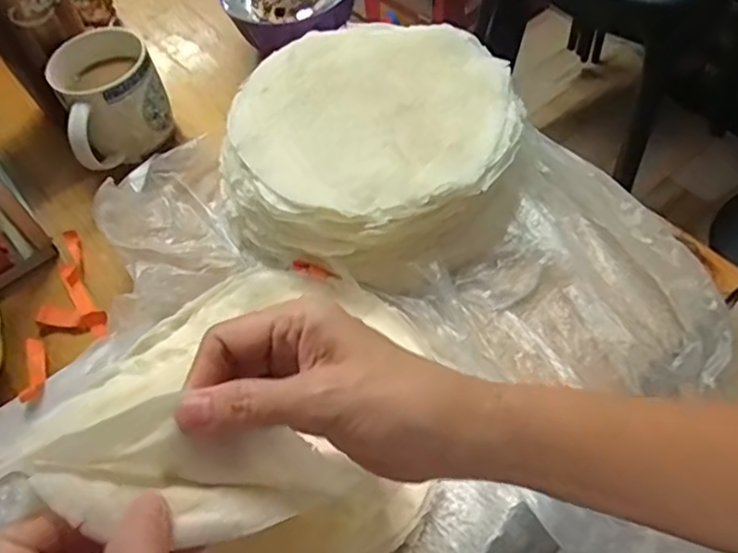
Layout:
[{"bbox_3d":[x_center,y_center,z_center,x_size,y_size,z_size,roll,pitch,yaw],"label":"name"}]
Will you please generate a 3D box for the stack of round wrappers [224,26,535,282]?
[{"bbox_3d":[0.002,-0.113,0.517,0.223,0.059,0.225,17,59,16],"label":"stack of round wrappers"}]

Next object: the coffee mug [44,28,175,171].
[{"bbox_3d":[-0.226,-0.150,0.571,0.084,0.095,0.095,-22,57,-10],"label":"coffee mug"}]

